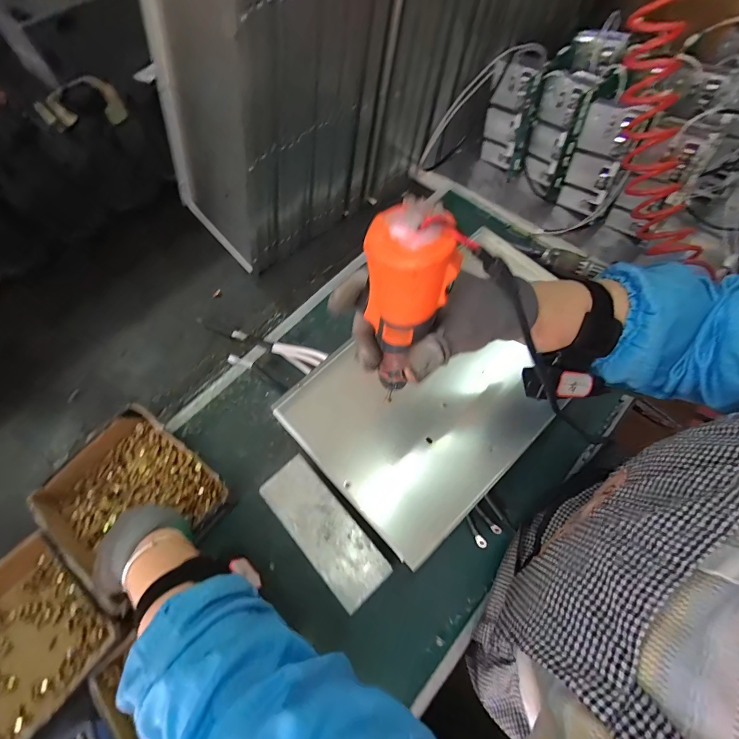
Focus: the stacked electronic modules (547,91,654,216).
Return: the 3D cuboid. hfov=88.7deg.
[{"bbox_3d":[0.400,-0.373,0.681,0.034,0.182,0.124,-34,68,-15],"label":"stacked electronic modules"}]

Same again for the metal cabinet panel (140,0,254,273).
[{"bbox_3d":[-0.250,-0.363,0.566,0.020,0.402,0.245,-33,70,-29],"label":"metal cabinet panel"}]

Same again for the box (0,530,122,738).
[{"bbox_3d":[-0.407,0.322,0.430,0.177,0.050,0.203,36,69,16],"label":"box"}]

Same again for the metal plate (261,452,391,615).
[{"bbox_3d":[-0.050,0.168,0.402,0.058,0.009,0.158,-41,70,-13],"label":"metal plate"}]

